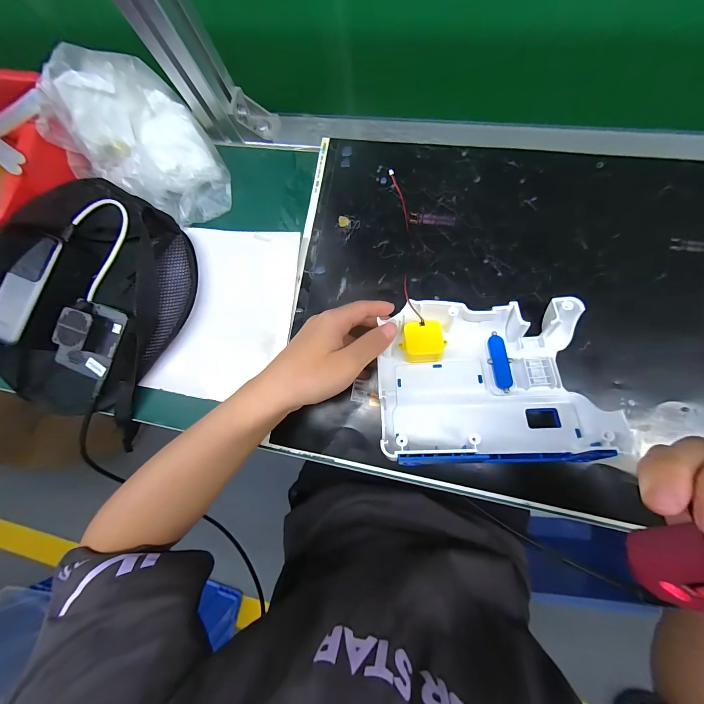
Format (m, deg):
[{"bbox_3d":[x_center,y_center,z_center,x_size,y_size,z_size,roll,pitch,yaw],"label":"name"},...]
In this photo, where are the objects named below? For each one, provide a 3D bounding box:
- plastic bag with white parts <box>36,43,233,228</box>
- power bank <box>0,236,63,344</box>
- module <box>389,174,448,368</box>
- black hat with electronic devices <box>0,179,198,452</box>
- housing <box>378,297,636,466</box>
[{"bbox_3d":[-0.227,-0.228,0.350,0.176,0.093,0.135,36,91,9],"label":"plastic bag with white parts"},{"bbox_3d":[-0.367,-0.072,0.354,0.052,0.016,0.125,22,87,10],"label":"power bank"},{"bbox_3d":[0.059,-0.095,0.326,0.042,0.035,0.213,-9,84,7],"label":"module"},{"bbox_3d":[-0.307,-0.052,0.367,0.214,0.074,0.277,22,88,9],"label":"black hat with electronic devices"},{"bbox_3d":[0.116,0.024,0.280,0.181,0.062,0.145,-3,85,7],"label":"housing"}]

